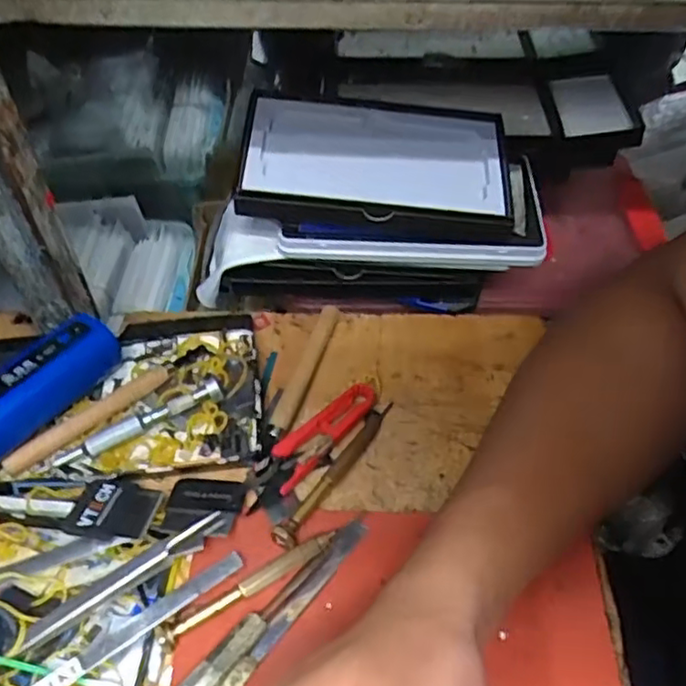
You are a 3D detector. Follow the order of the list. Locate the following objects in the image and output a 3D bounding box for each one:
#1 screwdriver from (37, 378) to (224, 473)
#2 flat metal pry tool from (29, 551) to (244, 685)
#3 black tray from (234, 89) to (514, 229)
[{"bbox_3d":[-0.119,0.043,0.376,0.105,0.017,0.014,-21,54,-18],"label":"screwdriver"},{"bbox_3d":[-0.101,0.133,0.308,0.120,0.005,0.014,-31,58,-24],"label":"flat metal pry tool"},{"bbox_3d":[0.022,-0.123,0.453,0.177,0.021,0.101,4,62,-2],"label":"black tray"}]

